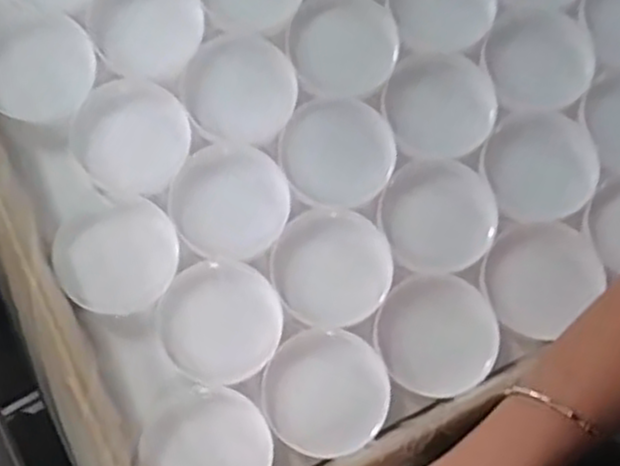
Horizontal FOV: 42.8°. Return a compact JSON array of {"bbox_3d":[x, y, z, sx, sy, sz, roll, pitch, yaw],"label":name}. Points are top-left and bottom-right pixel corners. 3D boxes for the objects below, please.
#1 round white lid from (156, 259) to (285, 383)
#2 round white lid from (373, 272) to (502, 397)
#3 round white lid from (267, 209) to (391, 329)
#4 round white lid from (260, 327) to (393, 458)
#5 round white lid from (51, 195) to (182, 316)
[{"bbox_3d":[-0.056,0.055,0.501,0.075,0.006,0.073,0,82,-1],"label":"round white lid"},{"bbox_3d":[0.080,0.065,0.501,0.072,0.021,0.075,0,68,1],"label":"round white lid"},{"bbox_3d":[0.014,0.020,0.514,0.076,0.023,0.077,0,68,1],"label":"round white lid"},{"bbox_3d":[0.010,0.099,0.489,0.075,0.017,0.074,0,68,1],"label":"round white lid"},{"bbox_3d":[-0.124,0.014,0.507,0.076,0.018,0.071,0,68,1],"label":"round white lid"}]

